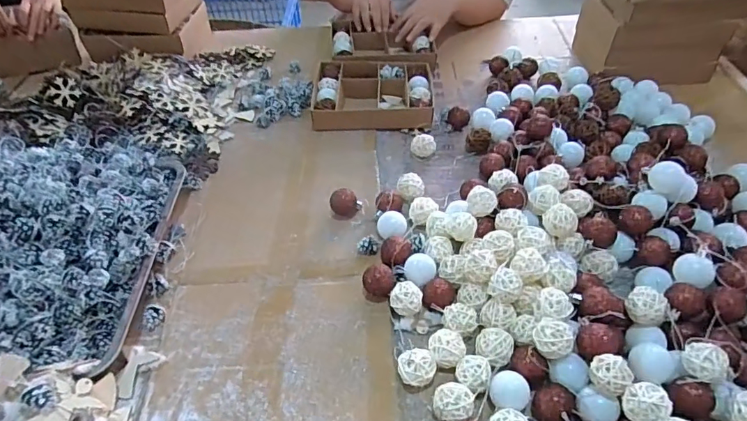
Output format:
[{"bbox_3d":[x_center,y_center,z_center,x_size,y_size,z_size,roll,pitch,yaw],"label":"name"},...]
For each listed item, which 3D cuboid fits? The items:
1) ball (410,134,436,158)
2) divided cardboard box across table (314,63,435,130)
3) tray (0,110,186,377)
[{"bbox_3d":[0.081,-0.103,0.767,0.039,0.033,0.032,4,47,5],"label":"ball"},{"bbox_3d":[-0.003,-0.211,0.862,0.213,0.039,0.175,-1,46,1],"label":"divided cardboard box across table"},{"bbox_3d":[-0.486,0.008,0.600,0.419,0.135,0.405,-2,46,0],"label":"tray"}]

